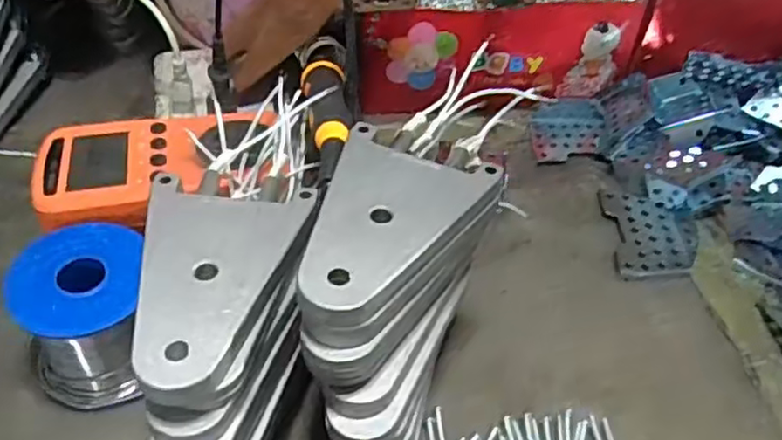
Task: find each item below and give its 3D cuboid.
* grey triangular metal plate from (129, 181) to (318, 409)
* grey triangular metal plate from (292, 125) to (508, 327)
[{"bbox_3d":[-0.070,0.022,0.260,0.064,0.008,0.100,7,45,1],"label":"grey triangular metal plate"},{"bbox_3d":[-0.003,0.002,0.271,0.066,0.010,0.100,20,47,13],"label":"grey triangular metal plate"}]

